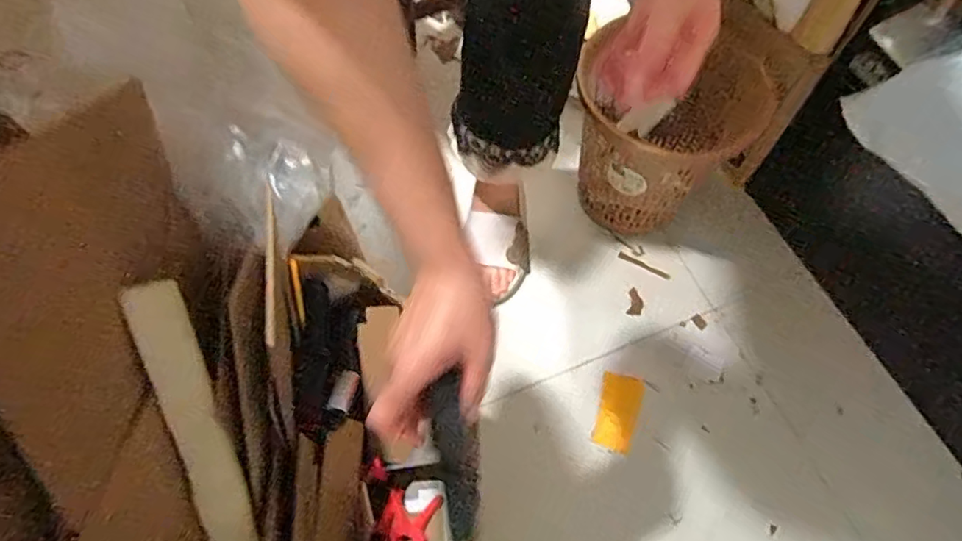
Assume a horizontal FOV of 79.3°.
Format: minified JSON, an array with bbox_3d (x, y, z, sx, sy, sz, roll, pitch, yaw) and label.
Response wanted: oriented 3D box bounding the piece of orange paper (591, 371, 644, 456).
[{"bbox_3d":[0.208,0.214,0.884,0.060,0.006,0.117,15,65,8],"label":"piece of orange paper"}]

